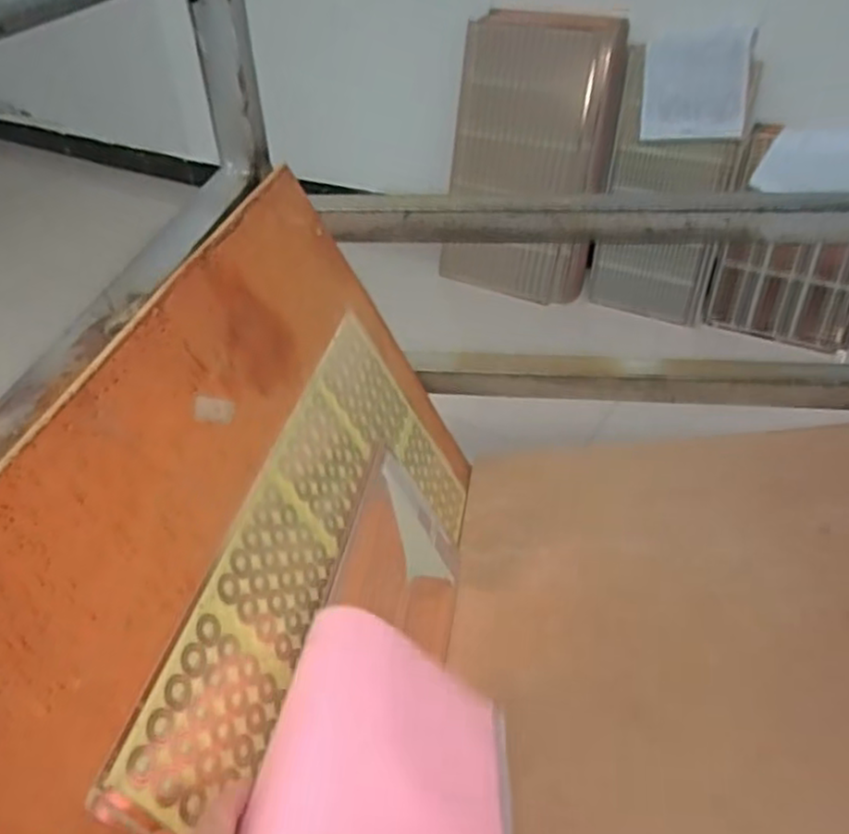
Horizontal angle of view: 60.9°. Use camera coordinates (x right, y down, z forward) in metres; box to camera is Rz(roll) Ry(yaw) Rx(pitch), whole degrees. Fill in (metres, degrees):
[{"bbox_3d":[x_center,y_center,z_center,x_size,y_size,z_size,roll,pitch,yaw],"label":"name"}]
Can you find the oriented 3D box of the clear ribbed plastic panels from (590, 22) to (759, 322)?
[{"bbox_3d":[0.552,-0.526,1.650,0.290,0.619,0.055,16,25,24],"label":"clear ribbed plastic panels"}]

